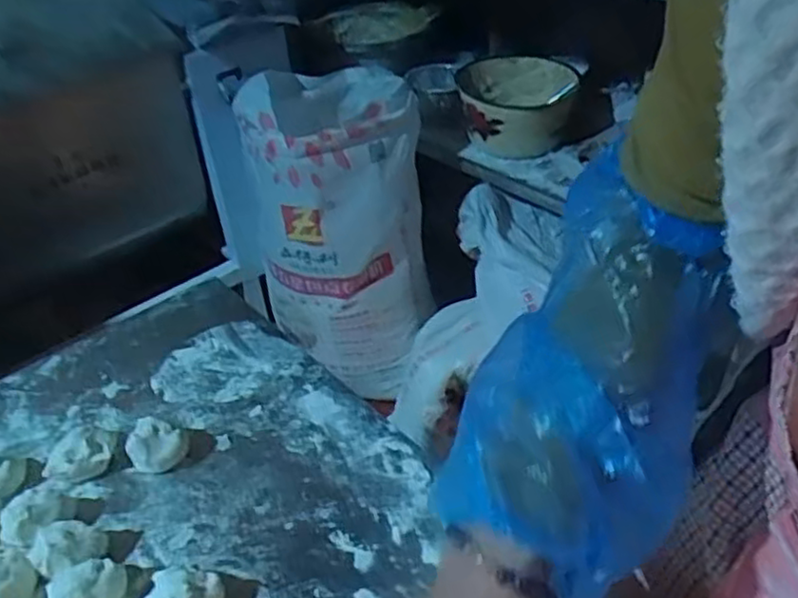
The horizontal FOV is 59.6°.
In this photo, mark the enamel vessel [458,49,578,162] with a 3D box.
[{"bbox_3d":[0.217,-0.365,1.310,0.206,0.127,0.237,-1,40,4],"label":"enamel vessel"}]

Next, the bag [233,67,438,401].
[{"bbox_3d":[-0.113,-0.129,1.357,0.313,0.555,0.309,-7,40,-4],"label":"bag"}]

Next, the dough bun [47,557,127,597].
[{"bbox_3d":[-0.213,0.201,0.476,0.051,0.036,0.036,-22,44,-23],"label":"dough bun"}]

